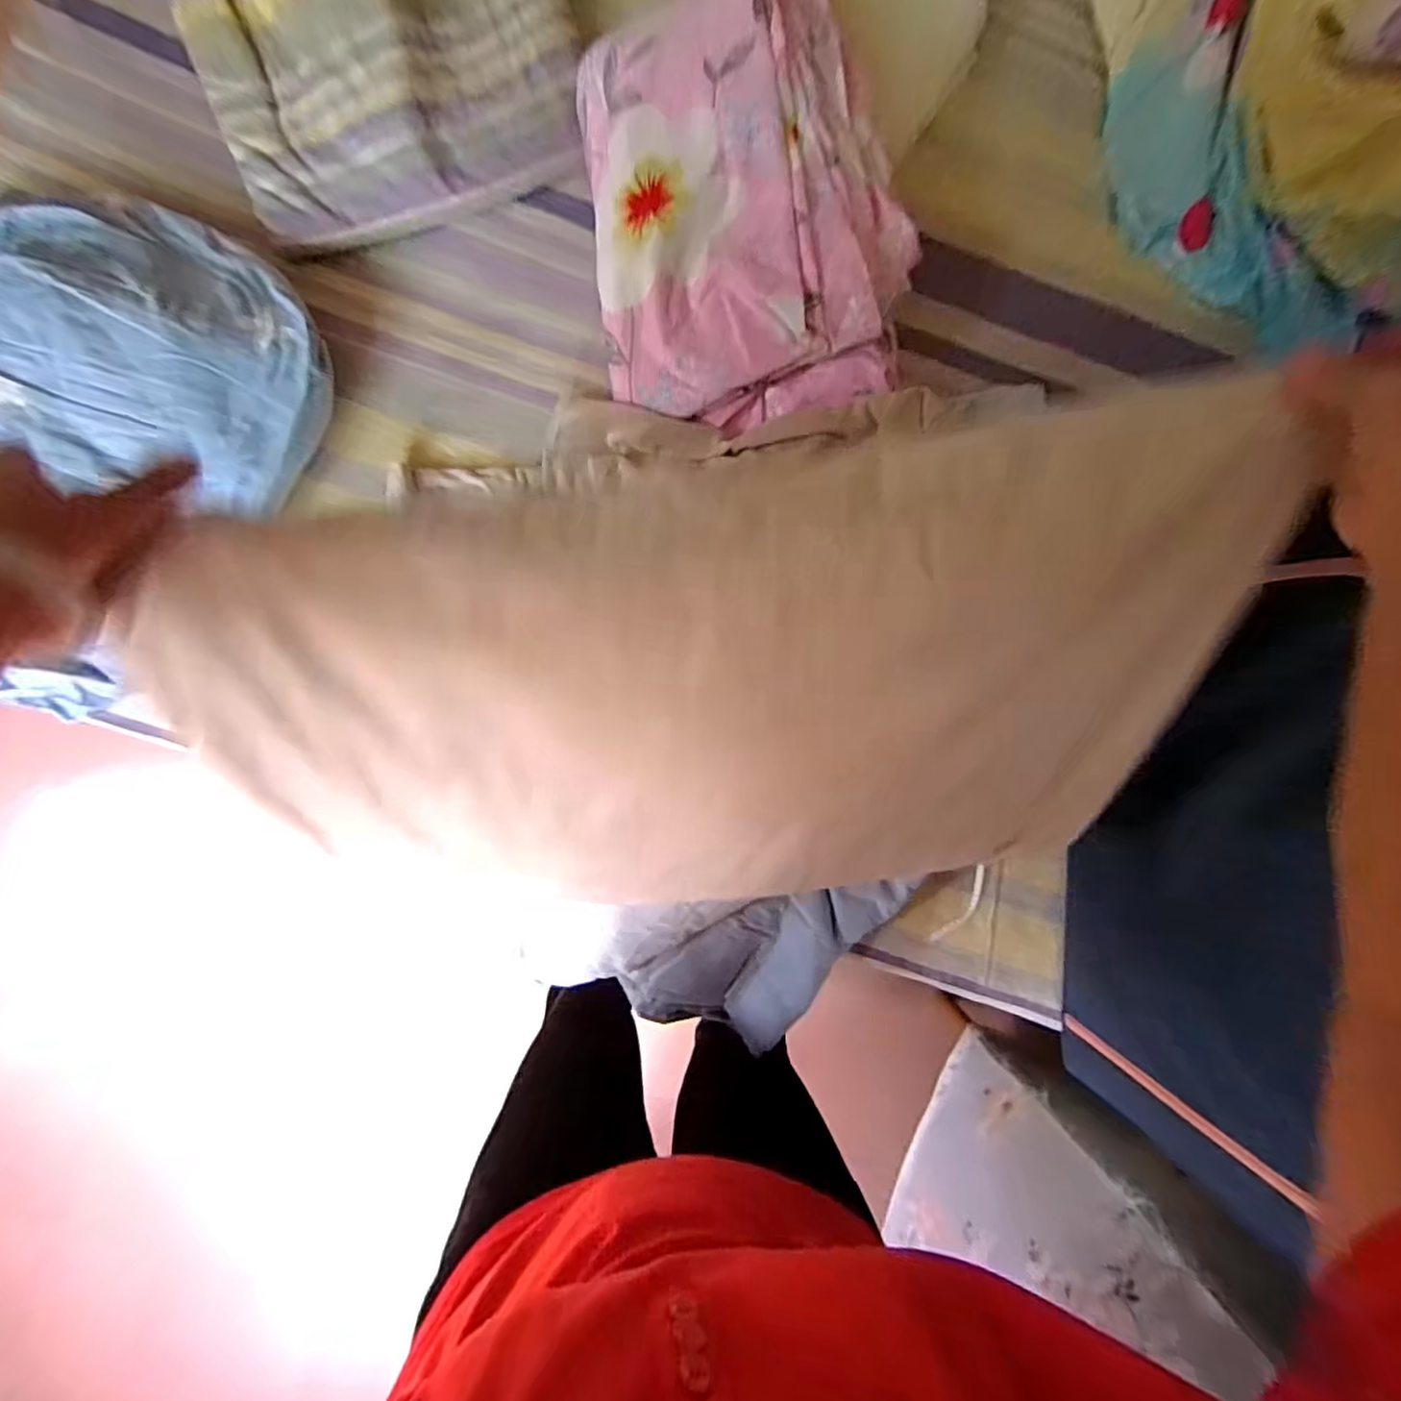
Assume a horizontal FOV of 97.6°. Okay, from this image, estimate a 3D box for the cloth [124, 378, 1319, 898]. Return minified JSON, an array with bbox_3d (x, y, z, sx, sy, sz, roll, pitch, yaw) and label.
[{"bbox_3d":[0.019,0.031,0.398,0.600,0.047,0.353,-7,130,0],"label":"cloth"}]

